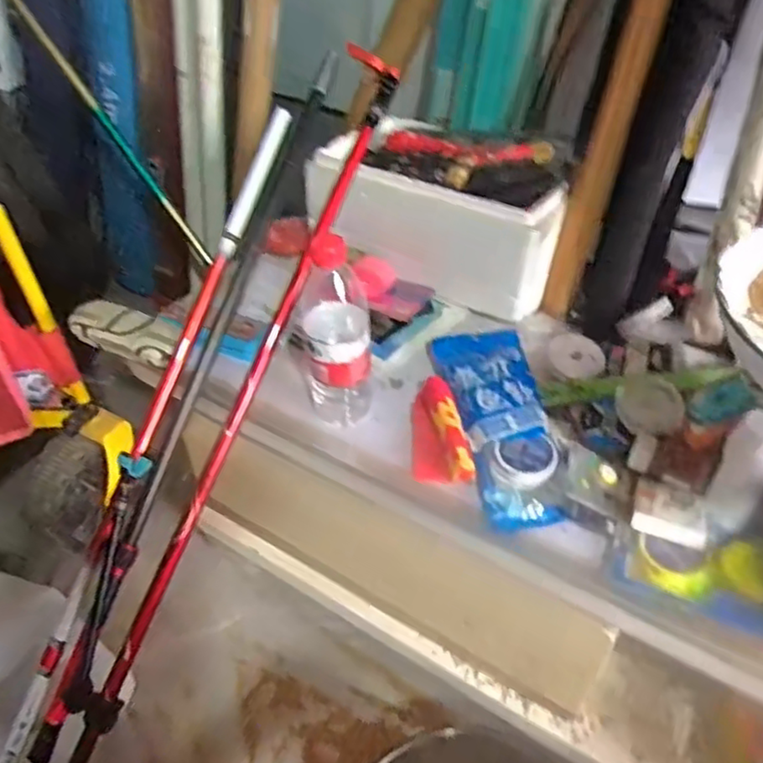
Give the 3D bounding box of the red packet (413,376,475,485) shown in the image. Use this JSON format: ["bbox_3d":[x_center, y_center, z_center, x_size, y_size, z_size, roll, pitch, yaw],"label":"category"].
[{"bbox_3d":[0.058,0.047,0.669,0.054,0.032,0.134,-3,43,-1],"label":"red packet"}]

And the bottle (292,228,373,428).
[{"bbox_3d":[-0.047,-0.041,0.646,0.071,0.213,0.058,-3,43,-2],"label":"bottle"}]

